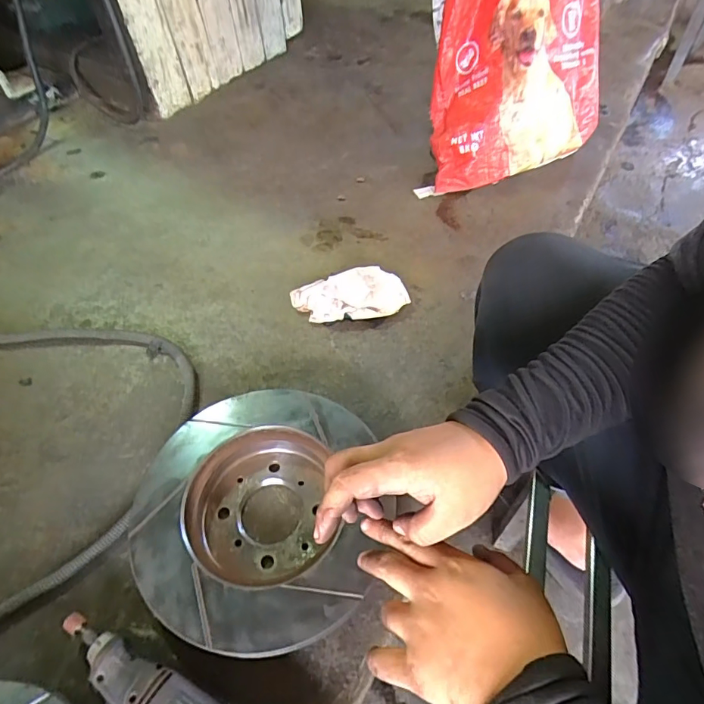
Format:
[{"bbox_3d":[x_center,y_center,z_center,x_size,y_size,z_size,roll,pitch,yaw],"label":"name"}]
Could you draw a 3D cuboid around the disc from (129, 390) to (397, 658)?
[{"bbox_3d":[-0.088,0.159,0.468,0.238,0.047,0.245,0,52,0],"label":"disc"}]

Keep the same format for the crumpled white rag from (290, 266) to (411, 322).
[{"bbox_3d":[-0.001,-0.080,0.660,0.163,0.043,0.079,-14,53,-10],"label":"crumpled white rag"}]

